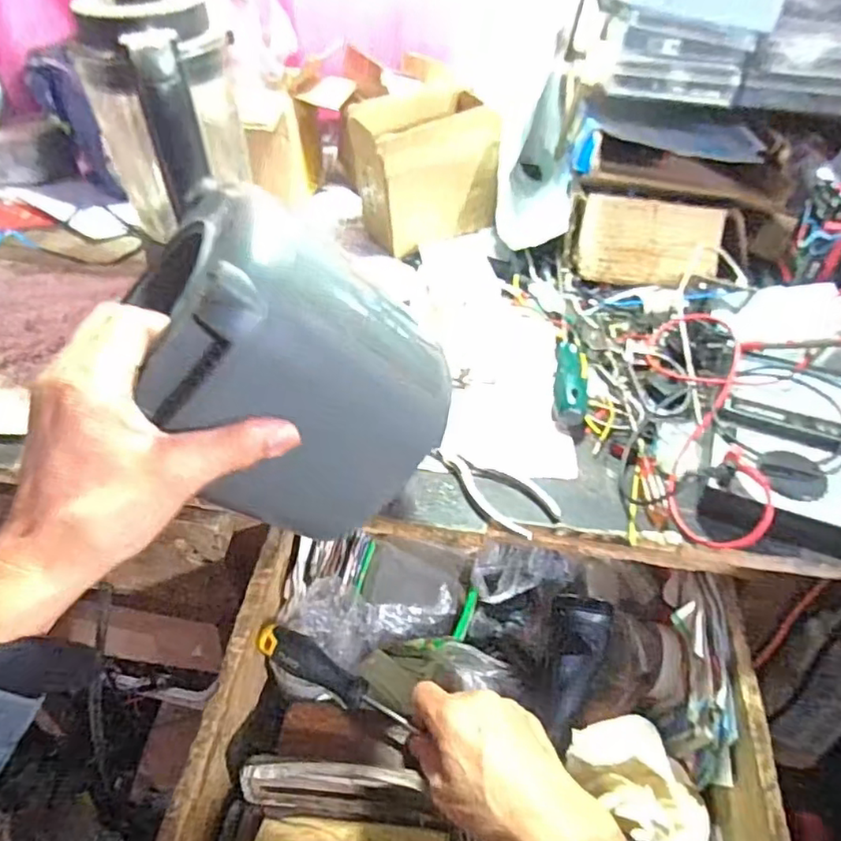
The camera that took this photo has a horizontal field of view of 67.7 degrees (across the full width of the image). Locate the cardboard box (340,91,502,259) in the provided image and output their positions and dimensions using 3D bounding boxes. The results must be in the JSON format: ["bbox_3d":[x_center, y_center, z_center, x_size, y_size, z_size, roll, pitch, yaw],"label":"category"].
[{"bbox_3d":[0.001,-0.290,0.730,0.154,0.141,0.101,-14,44,-20],"label":"cardboard box"}]

